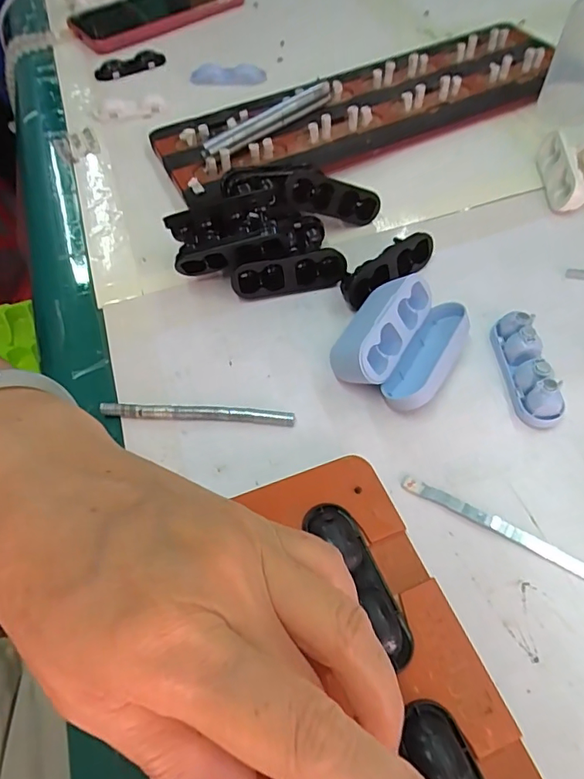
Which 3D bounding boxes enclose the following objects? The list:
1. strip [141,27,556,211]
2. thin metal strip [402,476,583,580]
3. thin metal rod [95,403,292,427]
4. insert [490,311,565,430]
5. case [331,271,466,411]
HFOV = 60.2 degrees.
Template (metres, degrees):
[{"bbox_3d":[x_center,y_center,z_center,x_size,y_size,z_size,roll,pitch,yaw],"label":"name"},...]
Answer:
[{"bbox_3d":[0.054,-0.202,0.359,0.294,0.020,0.097,-23,59,-11],"label":"strip"},{"bbox_3d":[0.093,0.060,0.203,0.101,0.004,0.007,26,63,19],"label":"thin metal strip"},{"bbox_3d":[-0.045,0.012,0.240,0.092,0.007,0.007,2,58,5],"label":"thin metal rod"},{"bbox_3d":[0.111,-0.012,0.239,0.017,0.018,0.058,-3,57,2],"label":"insert"},{"bbox_3d":[0.054,-0.025,0.244,0.050,0.030,0.066,27,63,20],"label":"case"}]

